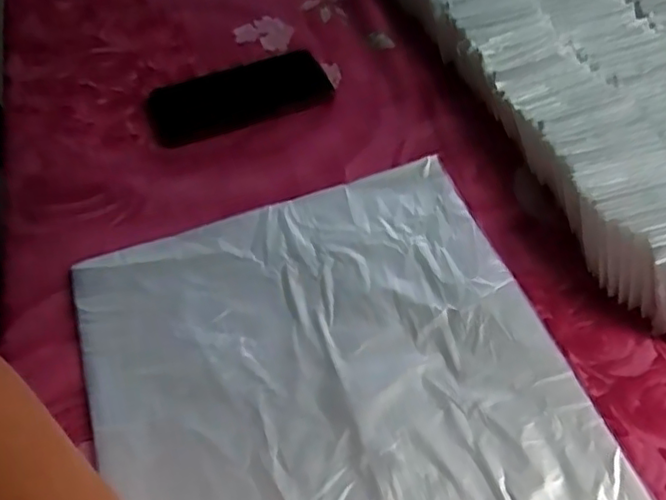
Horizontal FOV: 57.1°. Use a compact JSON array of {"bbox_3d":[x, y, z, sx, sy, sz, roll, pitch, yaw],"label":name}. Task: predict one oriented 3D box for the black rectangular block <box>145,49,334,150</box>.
[{"bbox_3d":[-0.088,-0.145,0.578,0.168,0.009,0.078,-21,69,-14],"label":"black rectangular block"}]

